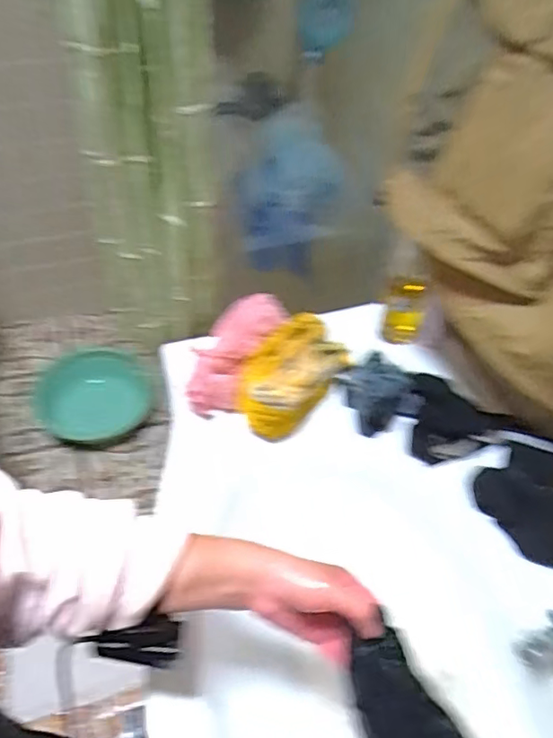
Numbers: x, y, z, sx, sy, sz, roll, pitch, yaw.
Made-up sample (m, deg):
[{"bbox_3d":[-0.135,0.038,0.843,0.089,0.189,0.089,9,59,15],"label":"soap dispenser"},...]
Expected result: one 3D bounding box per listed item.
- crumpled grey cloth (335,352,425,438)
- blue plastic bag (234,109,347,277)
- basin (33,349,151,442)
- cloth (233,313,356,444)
[{"bbox_3d":[0.132,0.029,0.732,0.093,0.041,0.100,-22,54,-22],"label":"crumpled grey cloth"},{"bbox_3d":[0.023,-0.256,0.893,0.148,0.284,0.157,7,49,2],"label":"blue plastic bag"},{"bbox_3d":[-0.578,0.071,1.727,0.353,0.107,0.378,2,49,-3],"label":"basin"},{"bbox_3d":[0.017,0.002,0.711,0.102,0.072,0.184,30,53,20],"label":"cloth"}]

